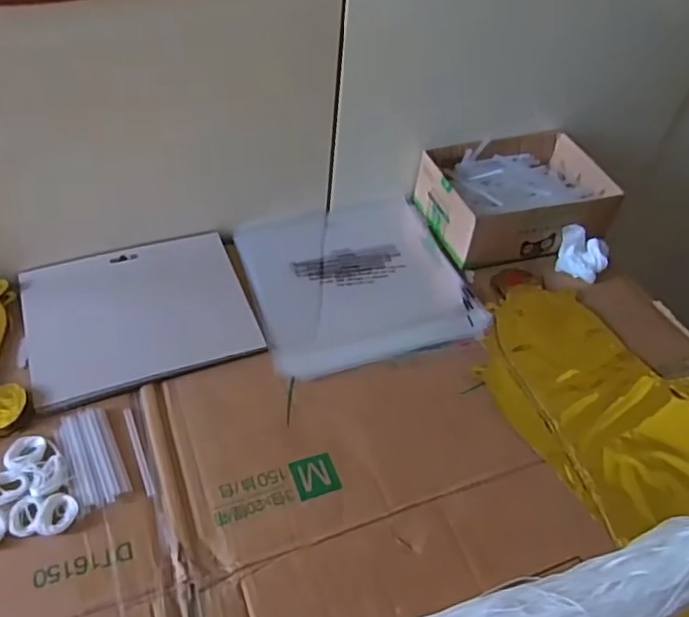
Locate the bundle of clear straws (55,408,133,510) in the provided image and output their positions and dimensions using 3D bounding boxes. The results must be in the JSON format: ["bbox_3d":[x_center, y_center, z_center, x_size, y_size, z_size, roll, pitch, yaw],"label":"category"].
[{"bbox_3d":[-0.191,0.111,0.476,0.039,0.004,0.084,-21,54,-23],"label":"bundle of clear straws"}]

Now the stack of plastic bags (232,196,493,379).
[{"bbox_3d":[0.011,-0.034,0.634,0.213,0.014,0.217,-13,51,-17],"label":"stack of plastic bags"}]

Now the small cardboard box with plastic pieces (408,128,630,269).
[{"bbox_3d":[0.183,-0.122,0.691,0.182,0.068,0.139,-14,52,-18],"label":"small cardboard box with plastic pieces"}]

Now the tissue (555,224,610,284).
[{"bbox_3d":[0.251,-0.057,0.659,0.050,0.039,0.040,17,49,9],"label":"tissue"}]

